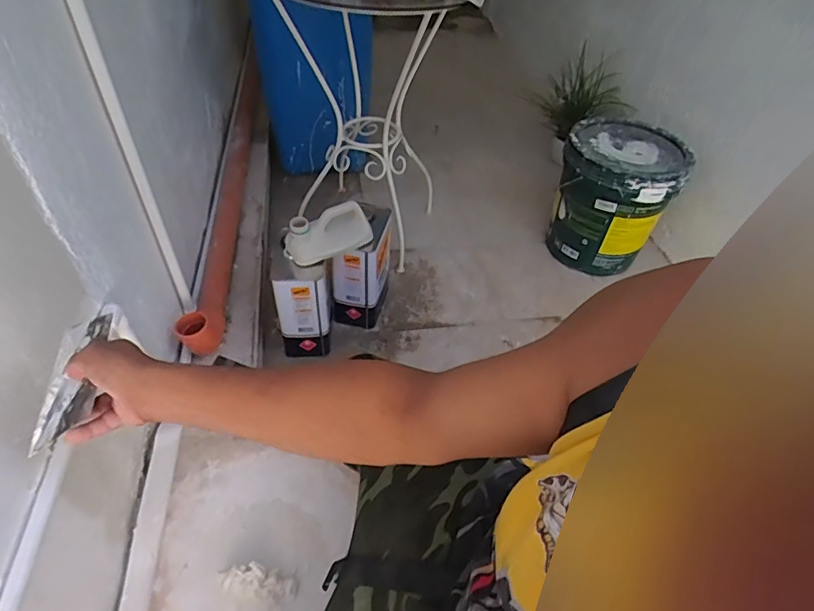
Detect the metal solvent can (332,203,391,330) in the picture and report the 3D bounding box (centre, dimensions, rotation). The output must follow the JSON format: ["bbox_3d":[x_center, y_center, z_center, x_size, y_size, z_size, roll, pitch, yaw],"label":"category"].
[{"bbox_3d":[-0.104,-0.093,1.185,0.103,0.237,0.181,9,51,3],"label":"metal solvent can"}]

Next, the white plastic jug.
[{"bbox_3d":[-0.155,-0.145,1.016,0.175,0.093,0.062,-21,55,-19],"label":"white plastic jug"}]

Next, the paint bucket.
[{"bbox_3d":[0.543,-0.299,1.353,0.287,0.304,0.305,20,53,12],"label":"paint bucket"}]

